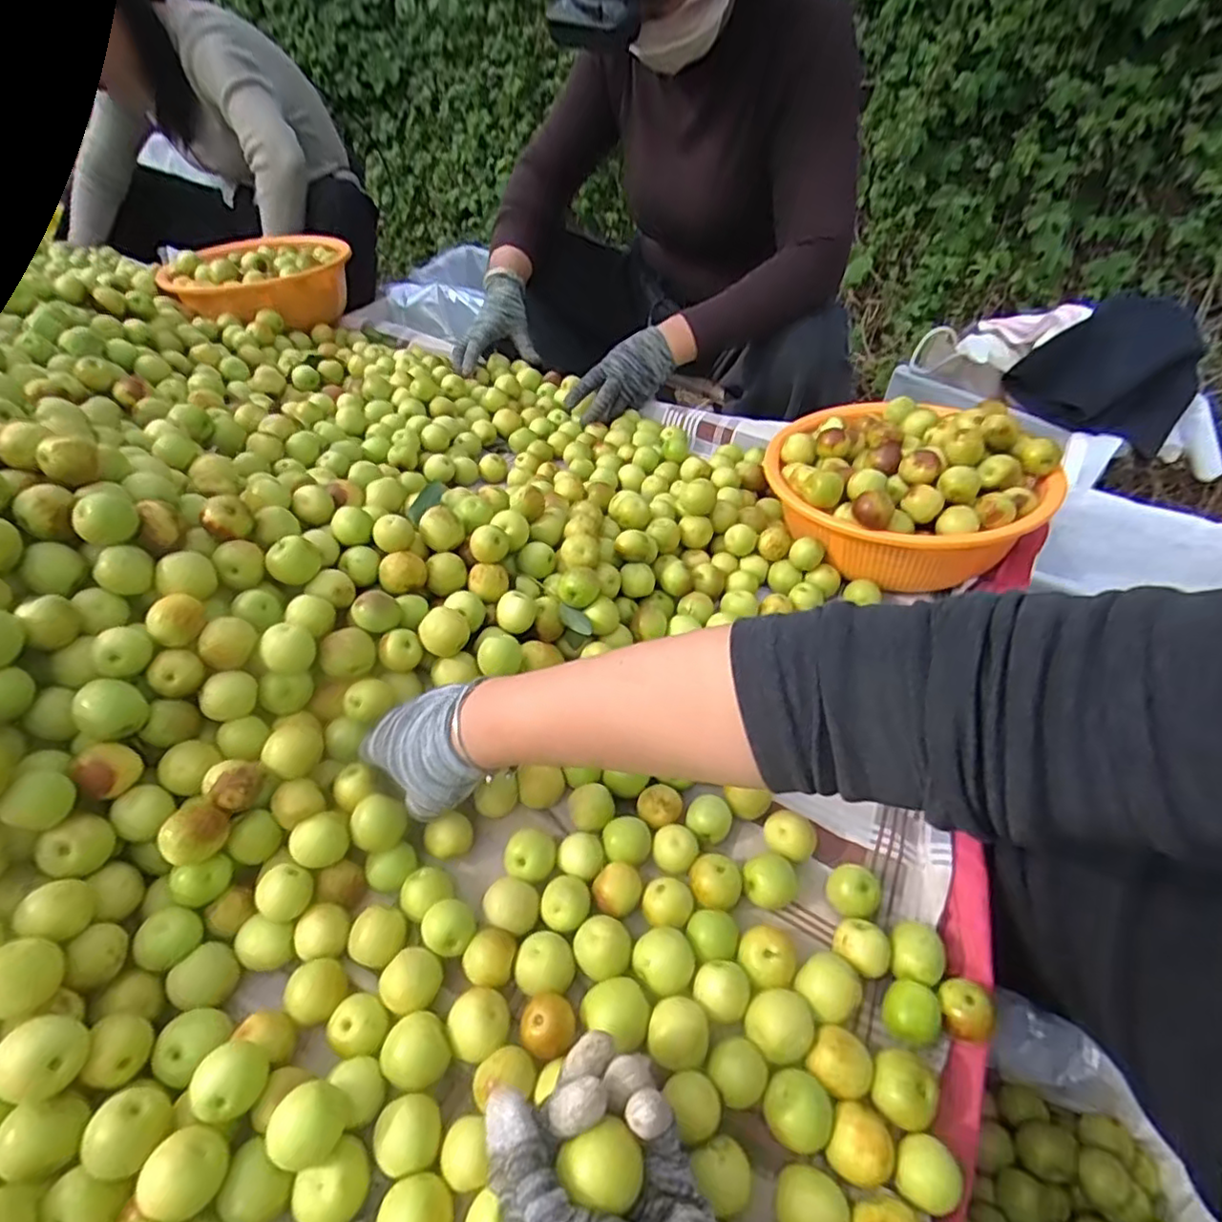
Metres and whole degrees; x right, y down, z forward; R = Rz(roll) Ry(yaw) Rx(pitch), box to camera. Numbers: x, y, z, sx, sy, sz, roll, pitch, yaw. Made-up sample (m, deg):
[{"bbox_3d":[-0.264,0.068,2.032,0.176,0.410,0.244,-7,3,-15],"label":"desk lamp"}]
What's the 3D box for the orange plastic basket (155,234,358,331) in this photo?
[{"bbox_3d":[-0.508,-0.502,0.988,0.207,0.079,0.232,-1,43,-4],"label":"orange plastic basket"}]

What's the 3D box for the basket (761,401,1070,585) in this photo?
[{"bbox_3d":[0.283,-0.129,0.640,0.252,0.108,0.240,2,43,-2],"label":"basket"}]

